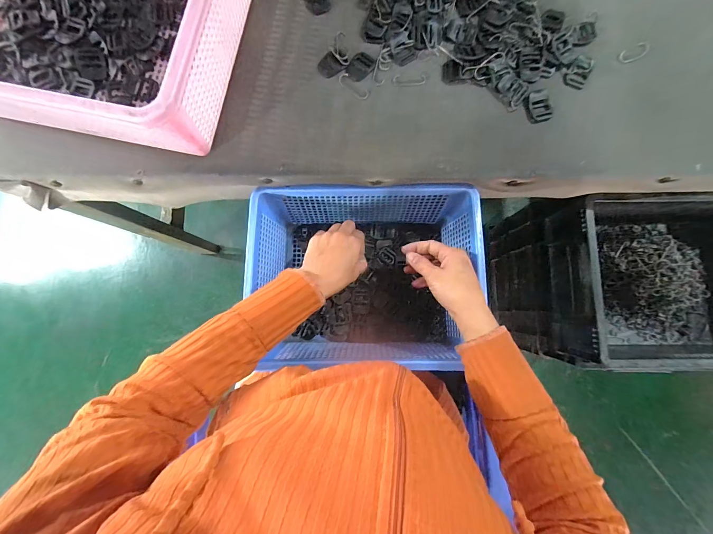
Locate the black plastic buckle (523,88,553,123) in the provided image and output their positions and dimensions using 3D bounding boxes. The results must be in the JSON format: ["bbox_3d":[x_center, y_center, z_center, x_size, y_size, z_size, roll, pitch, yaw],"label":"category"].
[{"bbox_3d":[0.231,-0.204,0.381,0.032,0.009,0.037,-20,84,-3],"label":"black plastic buckle"}]

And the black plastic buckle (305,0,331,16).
[{"bbox_3d":[-0.052,-0.355,0.397,0.030,0.004,0.038,-20,84,-3],"label":"black plastic buckle"}]

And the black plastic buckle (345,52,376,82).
[{"bbox_3d":[0.004,-0.258,0.385,0.028,0.004,0.041,38,84,3],"label":"black plastic buckle"}]

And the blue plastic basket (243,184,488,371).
[{"bbox_3d":[0.008,0.009,0.423,0.291,0.107,0.228,2,83,-1],"label":"blue plastic basket"}]

